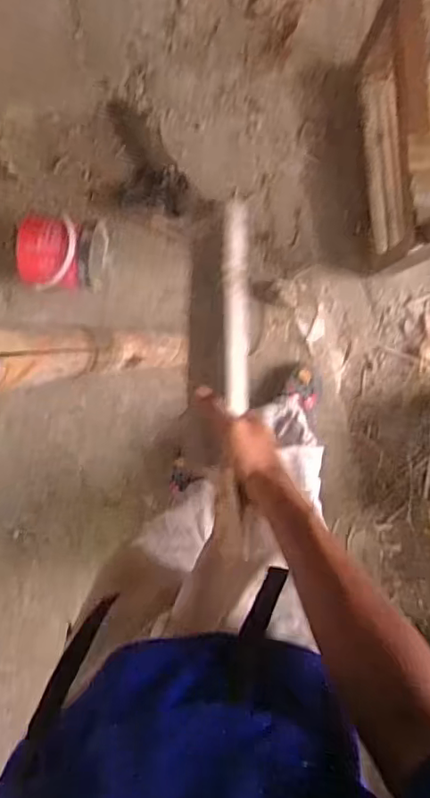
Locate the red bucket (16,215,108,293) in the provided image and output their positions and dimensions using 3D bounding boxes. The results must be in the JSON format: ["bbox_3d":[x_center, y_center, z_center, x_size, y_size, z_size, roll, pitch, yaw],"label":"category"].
[{"bbox_3d":[-0.326,-0.313,1.273,0.171,0.136,0.154,3,93,2],"label":"red bucket"}]

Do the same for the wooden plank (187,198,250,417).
[{"bbox_3d":[0.005,-0.105,0.642,0.065,0.040,0.234,1,78,2],"label":"wooden plank"}]

